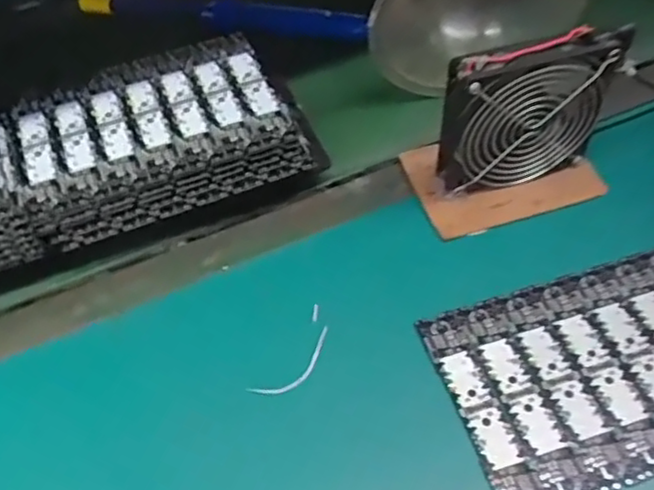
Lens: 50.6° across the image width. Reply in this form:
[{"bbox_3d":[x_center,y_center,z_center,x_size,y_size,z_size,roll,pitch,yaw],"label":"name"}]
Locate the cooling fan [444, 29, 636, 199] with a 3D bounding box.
[{"bbox_3d":[0.154,-0.101,0.535,0.125,0.127,0.037,-15,53,-8],"label":"cooling fan"}]

